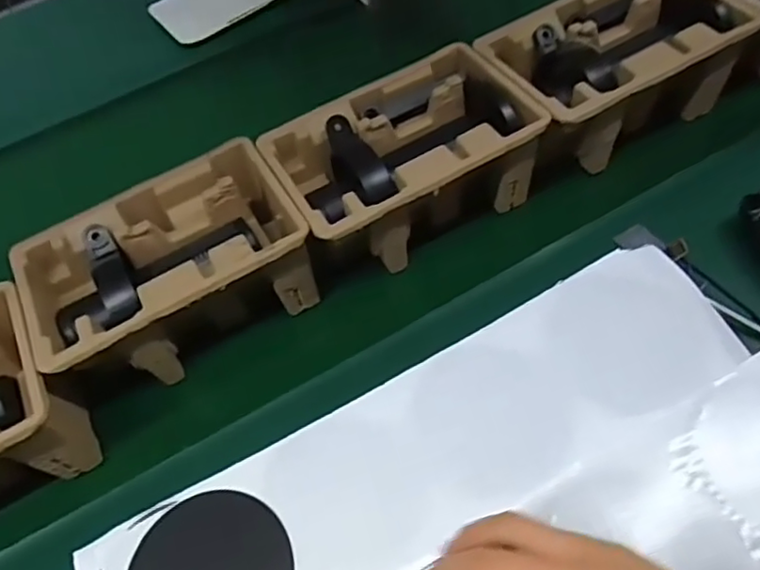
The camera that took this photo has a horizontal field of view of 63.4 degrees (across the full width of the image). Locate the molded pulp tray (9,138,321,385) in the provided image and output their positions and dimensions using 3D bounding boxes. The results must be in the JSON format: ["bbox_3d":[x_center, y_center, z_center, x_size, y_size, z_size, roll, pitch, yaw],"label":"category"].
[{"bbox_3d":[-0.183,-0.015,0.539,0.225,0.099,0.145,-27,60,-14],"label":"molded pulp tray"}]

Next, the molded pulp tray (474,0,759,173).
[{"bbox_3d":[0.219,-0.216,0.600,0.218,0.093,0.149,-27,60,-13],"label":"molded pulp tray"}]

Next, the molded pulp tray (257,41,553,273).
[{"bbox_3d":[0.018,-0.116,0.569,0.221,0.097,0.145,-26,60,-13],"label":"molded pulp tray"}]

